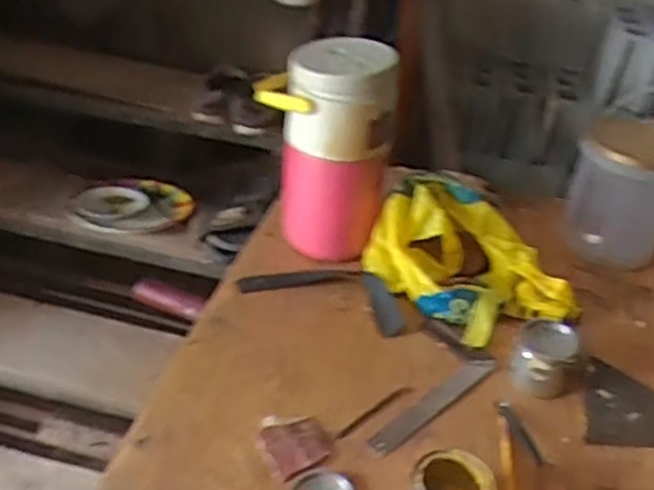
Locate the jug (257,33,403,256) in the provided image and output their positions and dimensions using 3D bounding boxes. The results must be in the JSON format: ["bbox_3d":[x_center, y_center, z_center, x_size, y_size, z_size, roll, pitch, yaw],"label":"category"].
[{"bbox_3d":[-0.002,-0.111,0.931,0.154,0.301,0.122,11,36,6],"label":"jug"}]

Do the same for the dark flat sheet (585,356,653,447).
[{"bbox_3d":[0.349,0.188,0.812,0.092,0.010,0.133,16,37,13],"label":"dark flat sheet"}]

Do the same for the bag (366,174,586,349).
[{"bbox_3d":[0.194,0.013,0.934,0.216,0.130,0.226,-16,42,-28],"label":"bag"}]

